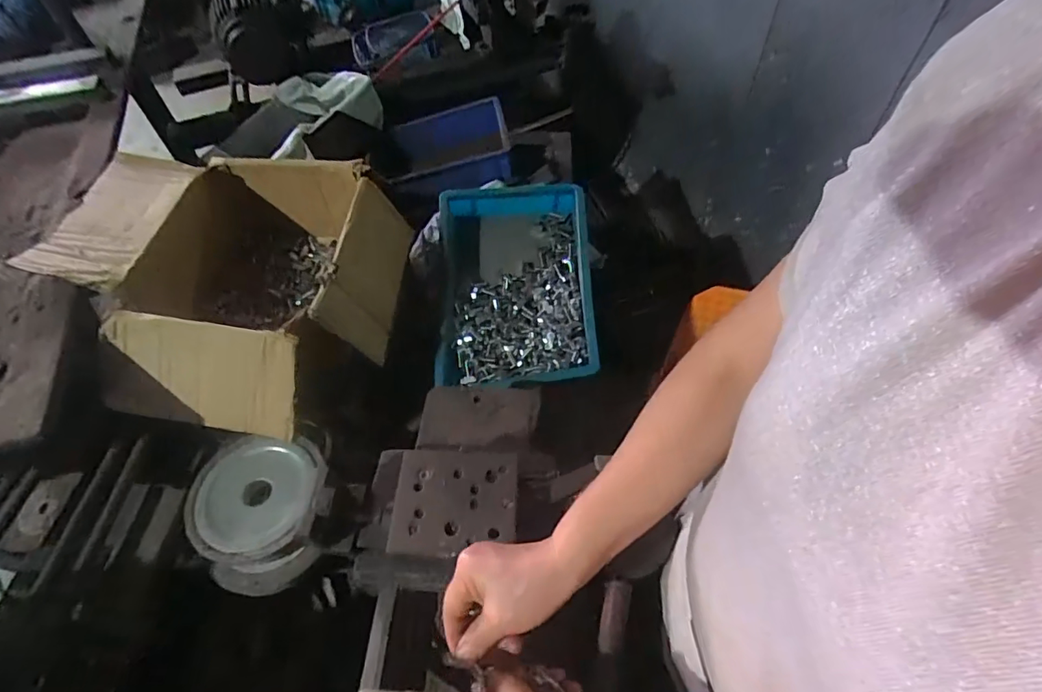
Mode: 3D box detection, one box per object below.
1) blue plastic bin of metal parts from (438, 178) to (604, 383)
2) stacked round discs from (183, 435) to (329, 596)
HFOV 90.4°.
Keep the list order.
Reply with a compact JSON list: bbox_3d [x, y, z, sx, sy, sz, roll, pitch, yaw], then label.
[{"bbox_3d":[-0.012,-0.106,0.850,0.255,0.094,0.371,0,54,2],"label":"blue plastic bin of metal parts"},{"bbox_3d":[-0.311,0.192,0.631,0.162,0.055,0.178,-37,60,-22],"label":"stacked round discs"}]

